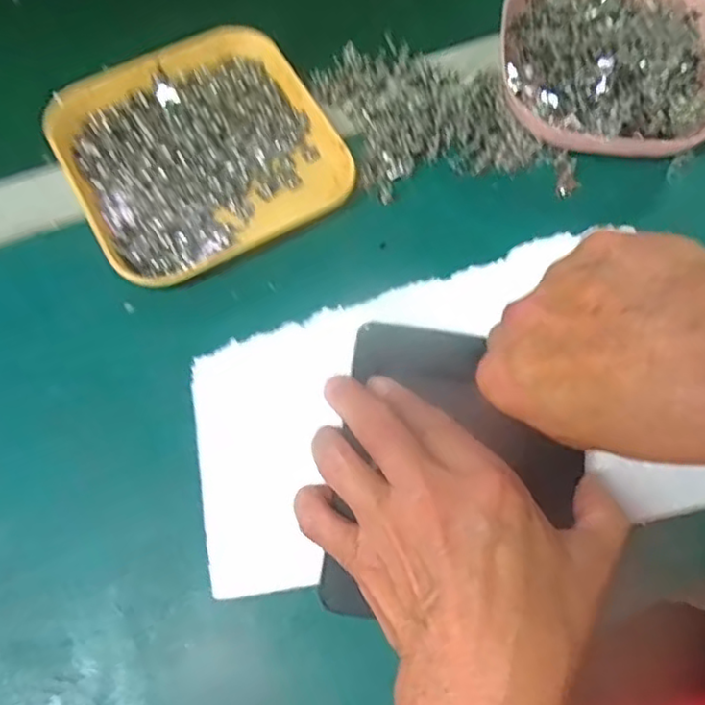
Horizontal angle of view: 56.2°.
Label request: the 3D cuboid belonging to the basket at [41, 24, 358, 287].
[{"bbox_3d":[-0.092,-0.120,0.392,0.145,0.025,0.146,-28,71,-12],"label":"basket"}]

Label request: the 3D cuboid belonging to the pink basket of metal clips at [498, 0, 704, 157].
[{"bbox_3d":[0.160,-0.179,0.409,0.137,0.044,0.138,1,68,-1],"label":"pink basket of metal clips"}]

